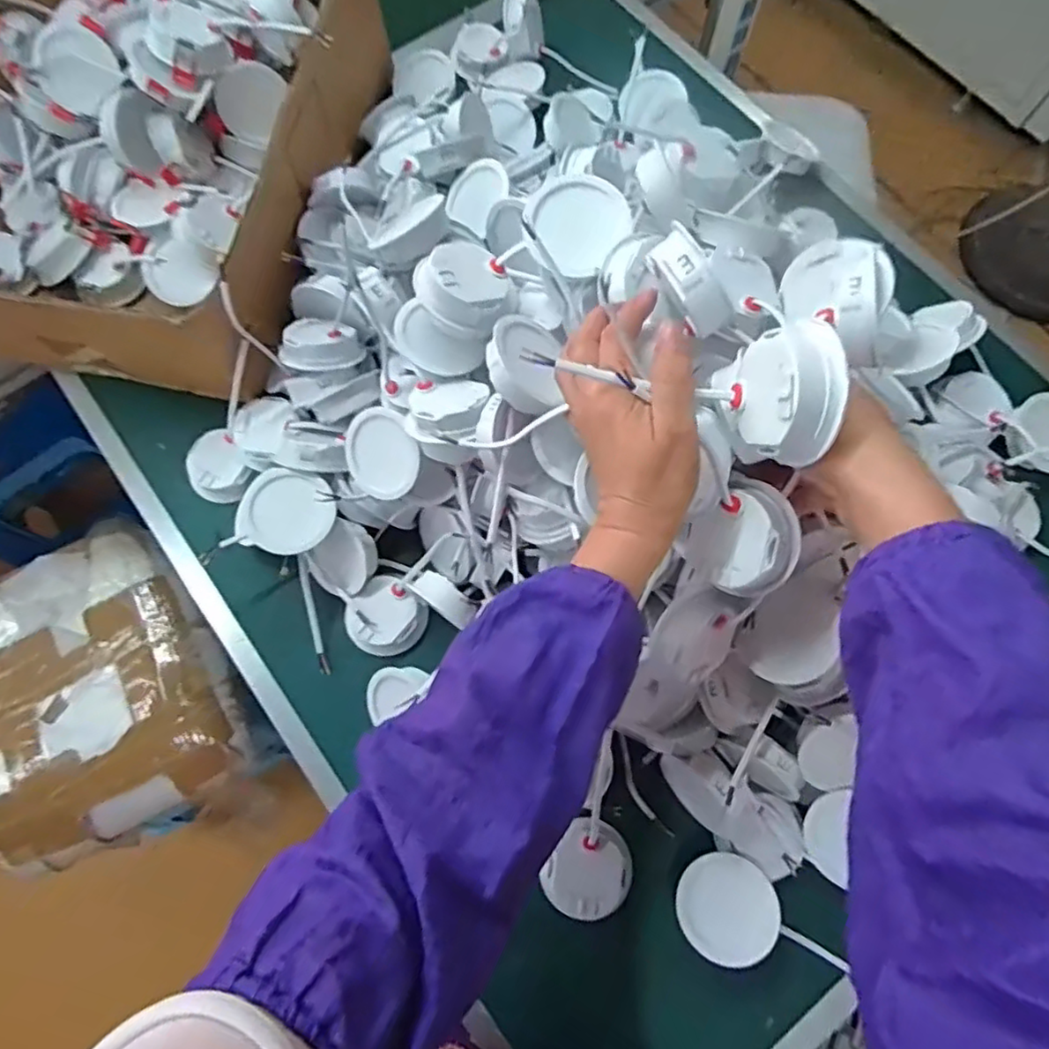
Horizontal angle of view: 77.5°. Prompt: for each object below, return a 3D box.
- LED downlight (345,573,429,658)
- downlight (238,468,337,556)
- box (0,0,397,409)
[{"bbox_3d":[-0.123,0.082,0.575,0.065,0.021,0.063,43,78,12],"label":"LED downlight"},{"bbox_3d":[-0.199,-0.009,0.552,0.079,0.029,0.072,19,100,5],"label":"downlight"},{"bbox_3d":[-0.376,-0.387,0.655,0.393,0.163,0.481,14,74,5],"label":"box"}]

